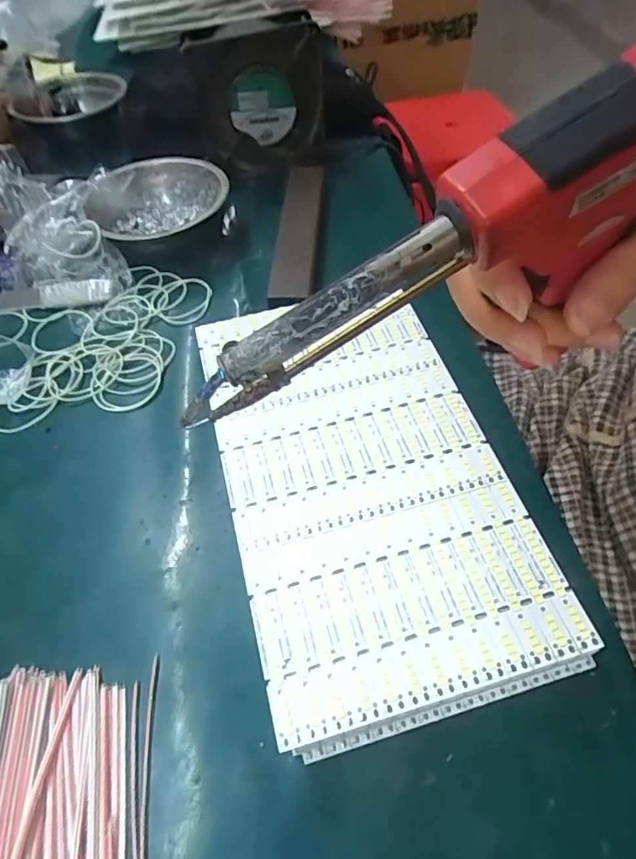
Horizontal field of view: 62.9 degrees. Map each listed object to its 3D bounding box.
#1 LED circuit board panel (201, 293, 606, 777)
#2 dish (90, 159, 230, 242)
[{"bbox_3d":[0.023,0.030,0.294,0.141,0.034,0.241,-14,54,-7],"label":"LED circuit board panel"},{"bbox_3d":[-0.139,-0.197,0.463,0.115,0.043,0.114,-2,54,2],"label":"dish"}]

